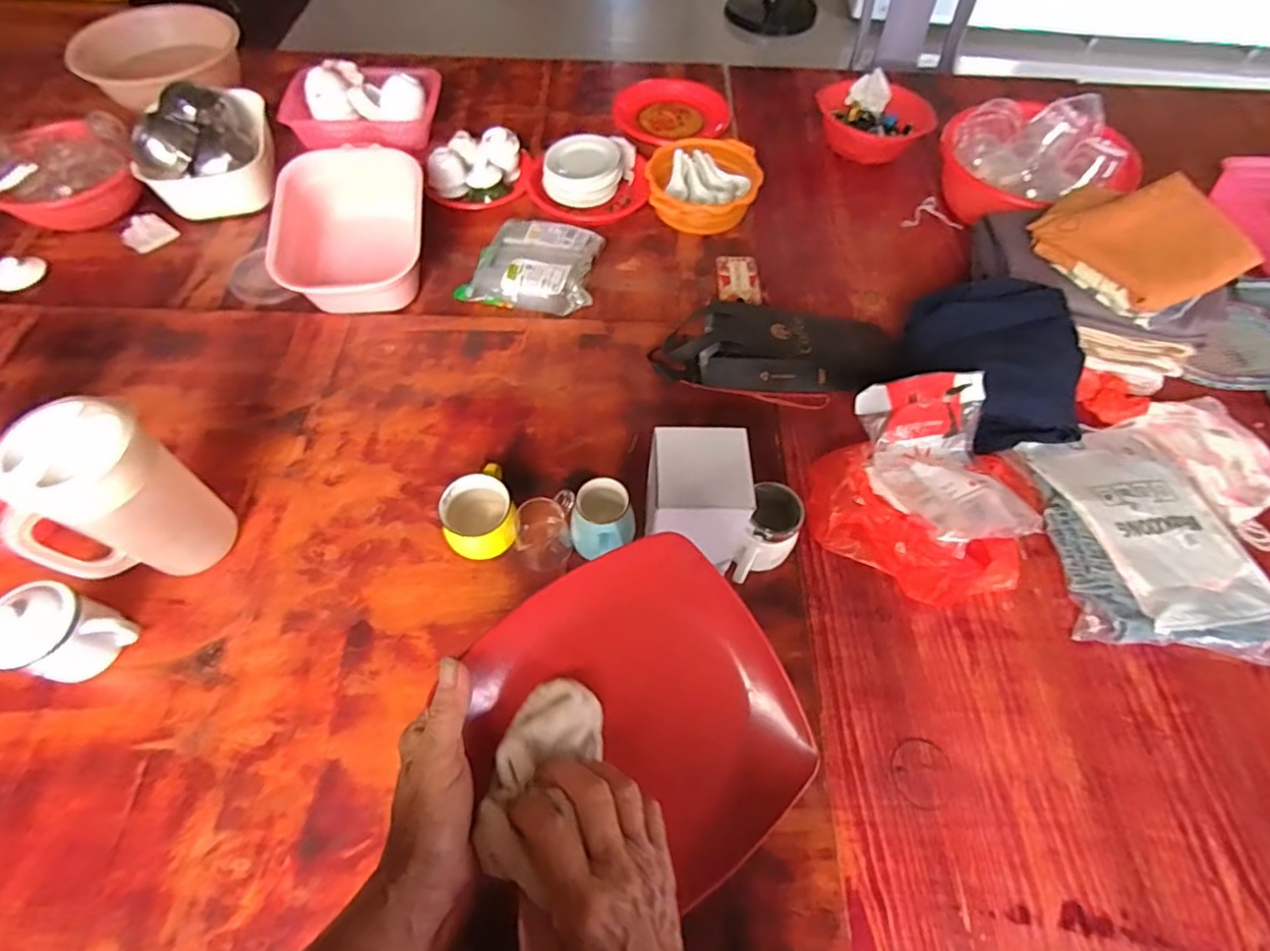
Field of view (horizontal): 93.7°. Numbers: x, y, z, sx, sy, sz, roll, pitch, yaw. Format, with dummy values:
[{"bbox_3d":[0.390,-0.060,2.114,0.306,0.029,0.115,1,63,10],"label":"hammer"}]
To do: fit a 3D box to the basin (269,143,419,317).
[{"bbox_3d":[-0.489,-0.427,1.045,0.249,0.146,0.256,-6,60,-5],"label":"basin"}]

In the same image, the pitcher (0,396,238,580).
[{"bbox_3d":[-0.596,0.044,0.695,0.112,0.239,0.161,27,63,13],"label":"pitcher"}]

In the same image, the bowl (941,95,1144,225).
[{"bbox_3d":[0.768,-0.609,1.167,0.302,0.141,0.302,1,60,-1],"label":"bowl"}]

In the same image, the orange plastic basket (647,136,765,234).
[{"bbox_3d":[0.131,-0.578,1.170,0.210,0.083,0.218,0,58,0],"label":"orange plastic basket"}]

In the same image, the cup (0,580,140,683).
[{"bbox_3d":[-0.662,0.186,0.685,0.090,0.114,0.097,1,60,-1],"label":"cup"}]

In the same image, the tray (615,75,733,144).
[{"bbox_3d":[0.086,-0.846,1.375,0.259,0.031,0.259,0,58,0],"label":"tray"}]

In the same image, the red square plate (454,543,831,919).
[{"bbox_3d":[0.009,0.158,0.387,0.183,0.024,0.212,-36,91,-15],"label":"red square plate"}]

